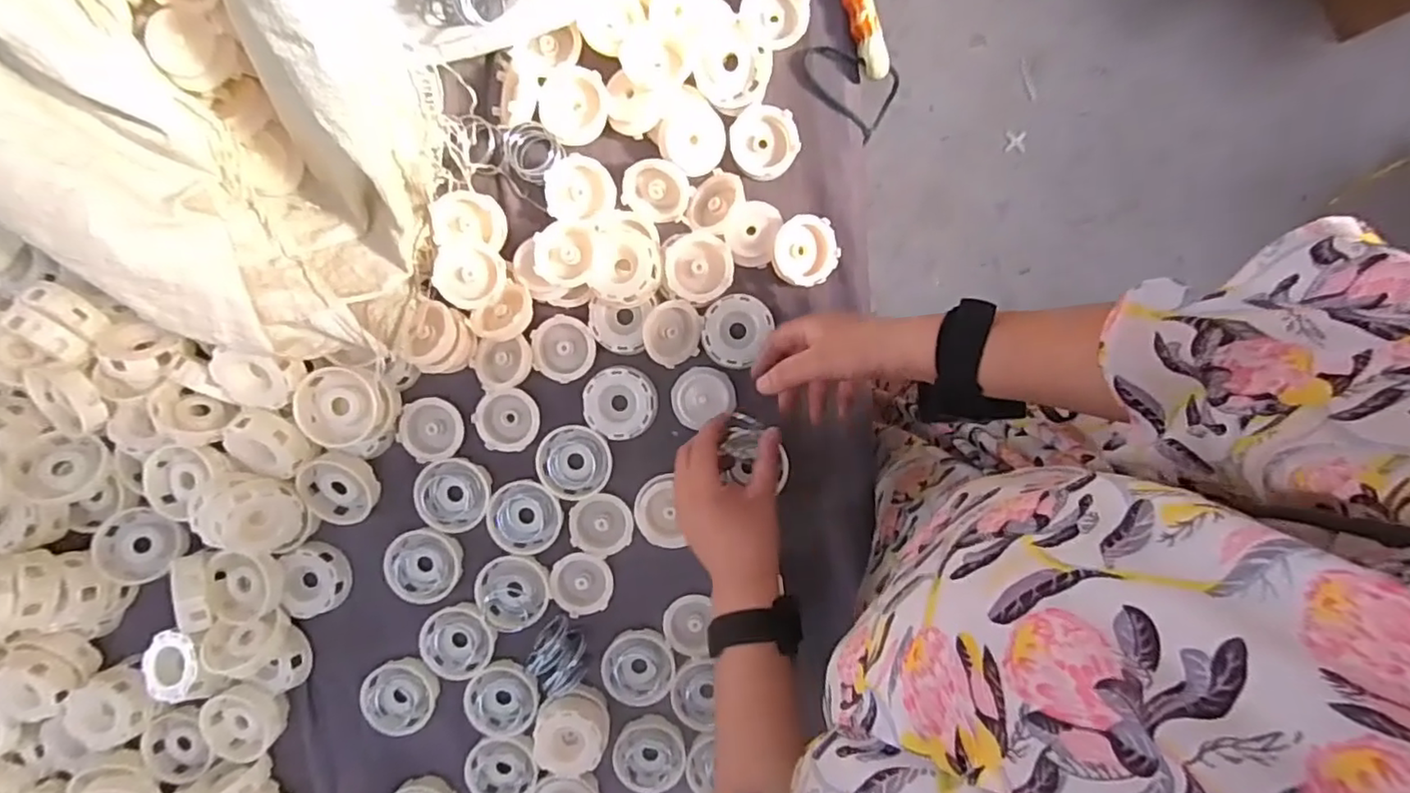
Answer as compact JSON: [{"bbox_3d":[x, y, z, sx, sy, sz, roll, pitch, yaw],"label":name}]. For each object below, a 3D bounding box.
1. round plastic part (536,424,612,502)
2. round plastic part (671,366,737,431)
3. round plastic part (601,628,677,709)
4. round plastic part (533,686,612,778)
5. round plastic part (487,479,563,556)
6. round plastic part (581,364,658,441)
[{"bbox_3d":[-0.110,0.056,0.534,0.061,0.016,0.061,0,89,0],"label":"round plastic part"},{"bbox_3d":[-0.003,-0.002,0.527,0.051,0.016,0.046,-24,89,0],"label":"round plastic part"},{"bbox_3d":[-0.057,0.233,0.548,0.061,0.017,0.061,0,89,0],"label":"round plastic part"},{"bbox_3d":[-0.113,0.281,0.538,0.058,0.025,0.069,-1,89,0],"label":"round plastic part"},{"bbox_3d":[-0.152,0.104,0.539,0.061,0.014,0.061,0,89,0],"label":"round plastic part"},{"bbox_3d":[-0.071,0.005,0.524,0.058,0.012,0.060,0,89,0],"label":"round plastic part"}]

